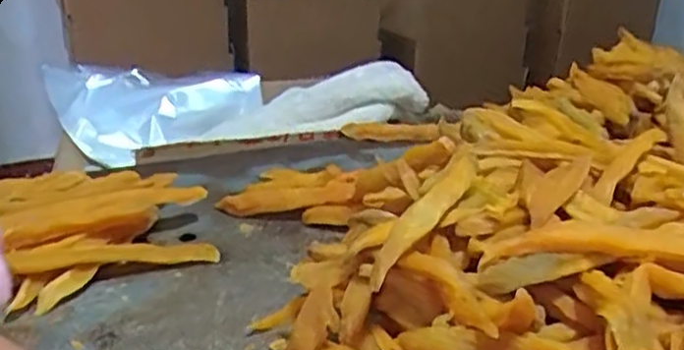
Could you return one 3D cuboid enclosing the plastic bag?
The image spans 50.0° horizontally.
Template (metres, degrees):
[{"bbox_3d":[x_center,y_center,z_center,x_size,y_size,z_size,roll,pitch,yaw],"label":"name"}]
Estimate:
[{"bbox_3d":[-0.260,-0.085,1.005,0.279,0.093,0.141,1,22,2],"label":"plastic bag"}]

